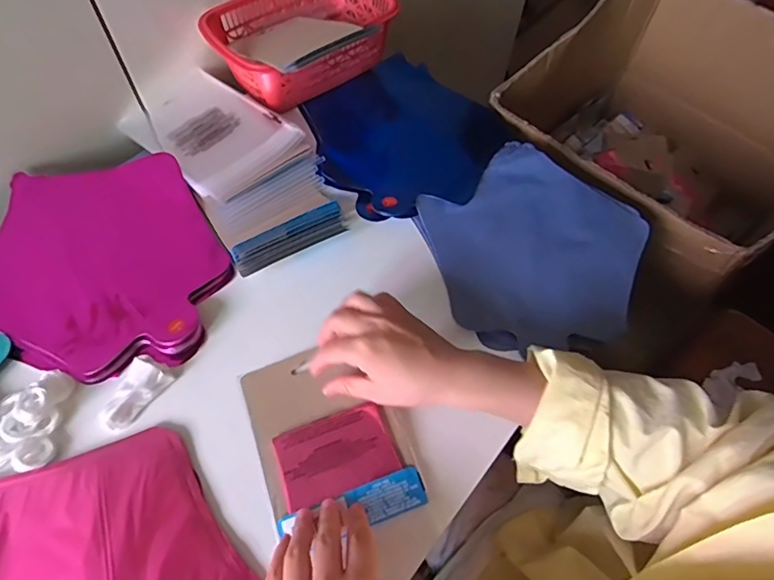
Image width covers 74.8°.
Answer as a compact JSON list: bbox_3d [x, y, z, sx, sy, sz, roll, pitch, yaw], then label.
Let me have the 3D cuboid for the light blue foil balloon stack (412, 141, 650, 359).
[{"bbox_3d":[0.155,-0.049,0.515,0.237,0.010,0.216,-34,66,-21],"label":"light blue foil balloon stack"}]

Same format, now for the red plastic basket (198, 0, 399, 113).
[{"bbox_3d":[-0.101,-0.304,0.608,0.215,0.063,0.157,-37,67,-22],"label":"red plastic basket"}]

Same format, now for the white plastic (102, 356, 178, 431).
[{"bbox_3d":[-0.209,0.085,0.417,0.037,0.014,0.058,25,61,12],"label":"white plastic"}]

